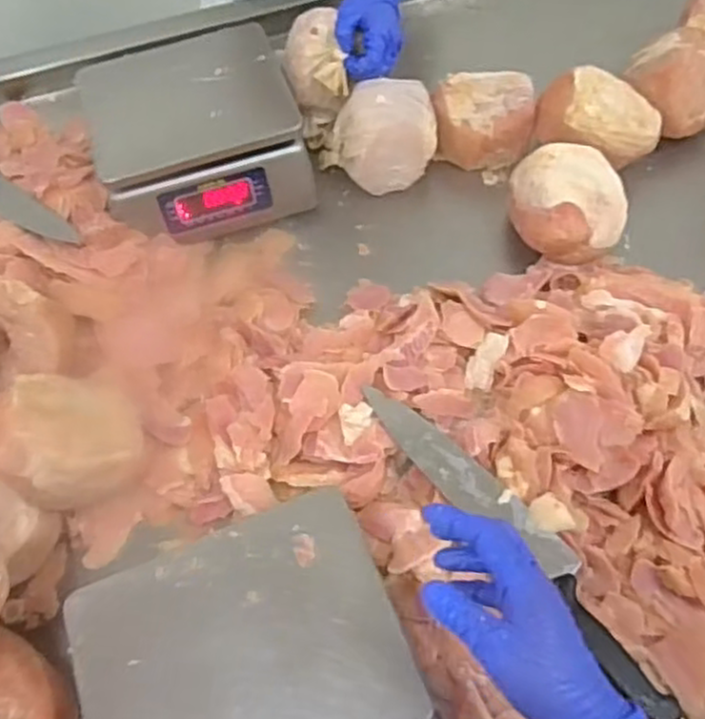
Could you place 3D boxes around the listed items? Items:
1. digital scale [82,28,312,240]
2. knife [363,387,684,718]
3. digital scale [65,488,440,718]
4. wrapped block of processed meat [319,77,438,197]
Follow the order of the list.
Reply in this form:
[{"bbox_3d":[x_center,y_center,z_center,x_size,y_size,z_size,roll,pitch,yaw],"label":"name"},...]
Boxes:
[{"bbox_3d":[-0.180,-0.267,0.853,0.228,0.101,0.238,-18,61,-7],"label":"digital scale"},{"bbox_3d":[0.140,0.151,0.643,0.053,0.019,0.362,-36,64,-16],"label":"knife"},{"bbox_3d":[-0.061,0.260,0.541,0.219,0.106,0.252,-21,61,-8],"label":"digital scale"},{"bbox_3d":[0.040,-0.265,0.863,0.139,0.084,0.109,-25,62,-11],"label":"wrapped block of processed meat"}]

